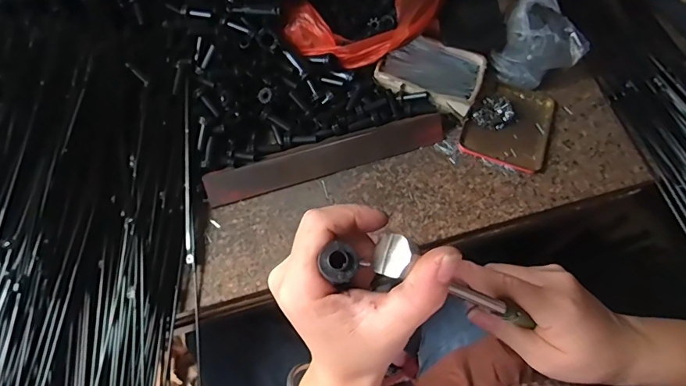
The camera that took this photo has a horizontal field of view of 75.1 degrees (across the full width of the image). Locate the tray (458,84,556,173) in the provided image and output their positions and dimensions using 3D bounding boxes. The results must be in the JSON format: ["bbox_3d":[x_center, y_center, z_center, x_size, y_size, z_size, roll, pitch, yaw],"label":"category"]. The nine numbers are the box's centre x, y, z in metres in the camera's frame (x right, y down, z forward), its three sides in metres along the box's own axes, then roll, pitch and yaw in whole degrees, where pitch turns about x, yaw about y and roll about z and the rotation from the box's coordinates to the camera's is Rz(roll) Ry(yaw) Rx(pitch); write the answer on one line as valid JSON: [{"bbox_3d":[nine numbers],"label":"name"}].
[{"bbox_3d":[0.208,-0.090,0.555,0.099,0.015,0.122,21,65,7],"label":"tray"}]

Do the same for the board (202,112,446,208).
[{"bbox_3d":[-0.017,-0.045,0.519,0.282,0.023,0.037,-17,67,-10],"label":"board"}]

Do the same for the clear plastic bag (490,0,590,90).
[{"bbox_3d":[0.260,-0.199,0.576,0.101,0.051,0.118,27,66,10],"label":"clear plastic bag"}]

